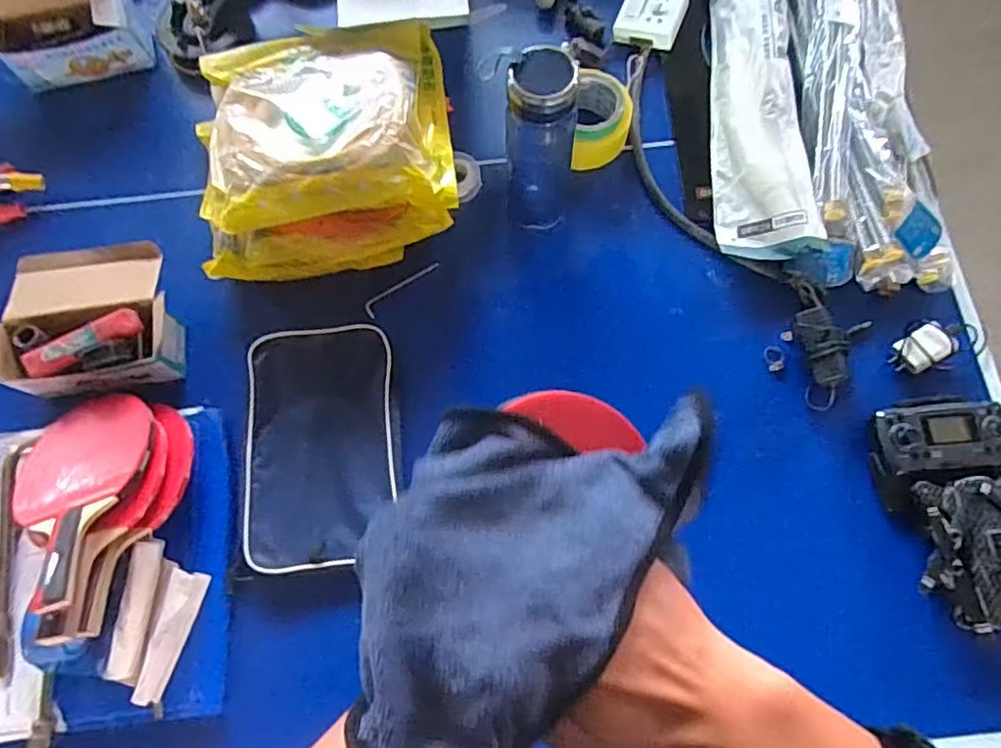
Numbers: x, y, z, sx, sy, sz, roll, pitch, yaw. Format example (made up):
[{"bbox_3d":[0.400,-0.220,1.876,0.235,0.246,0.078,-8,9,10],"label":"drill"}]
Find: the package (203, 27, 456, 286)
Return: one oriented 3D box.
[{"bbox_3d":[-0.218,-0.269,0.765,0.313,0.151,0.259,-6,69,0],"label":"package"}]

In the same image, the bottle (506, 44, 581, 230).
[{"bbox_3d":[0.046,-0.263,0.708,0.079,0.219,0.075,3,69,4],"label":"bottle"}]

